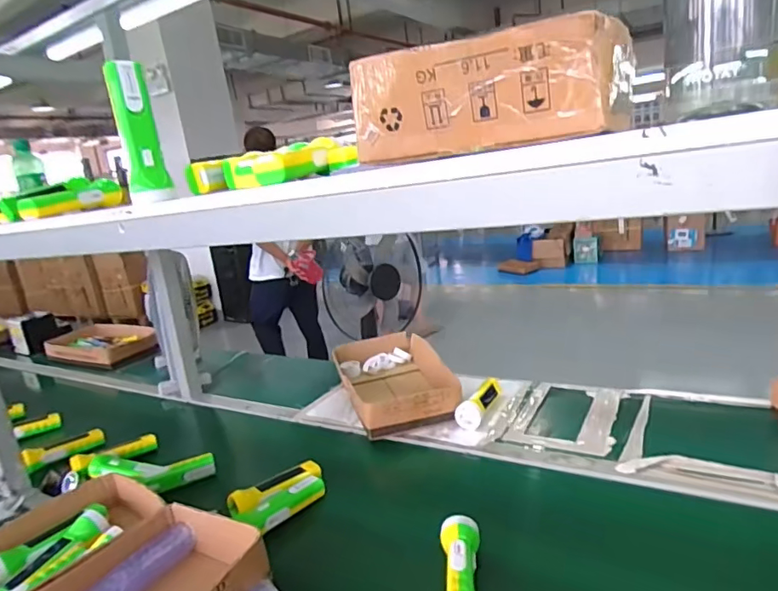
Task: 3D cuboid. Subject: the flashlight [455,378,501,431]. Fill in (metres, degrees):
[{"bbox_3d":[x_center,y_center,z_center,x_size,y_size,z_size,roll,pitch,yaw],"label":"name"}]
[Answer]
[{"bbox_3d":[0.194,0.224,1.091,0.051,0.042,0.168,1,17,30],"label":"flashlight"}]

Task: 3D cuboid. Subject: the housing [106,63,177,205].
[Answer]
[{"bbox_3d":[-0.297,-0.192,0.607,0.044,0.155,0.046,-13,16,-18],"label":"housing"}]

